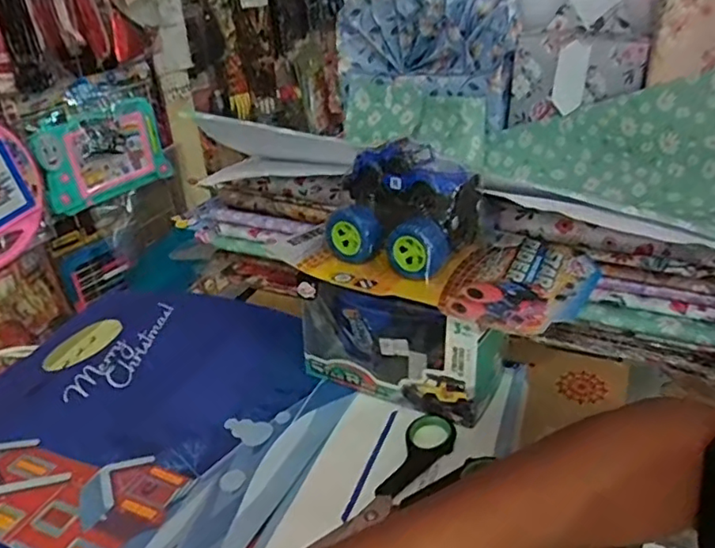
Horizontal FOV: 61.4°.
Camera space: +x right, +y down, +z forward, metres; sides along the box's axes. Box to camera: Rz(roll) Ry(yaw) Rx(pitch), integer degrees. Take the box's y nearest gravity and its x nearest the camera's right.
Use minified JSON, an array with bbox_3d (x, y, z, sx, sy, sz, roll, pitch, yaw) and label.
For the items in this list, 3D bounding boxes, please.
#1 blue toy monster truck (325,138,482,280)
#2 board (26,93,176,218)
[{"bbox_3d":[0.034,-0.050,0.409,0.087,0.066,0.068,16,35,29],"label":"blue toy monster truck"},{"bbox_3d":[-0.522,-0.249,1.266,0.032,0.186,0.291,15,35,28],"label":"board"}]

